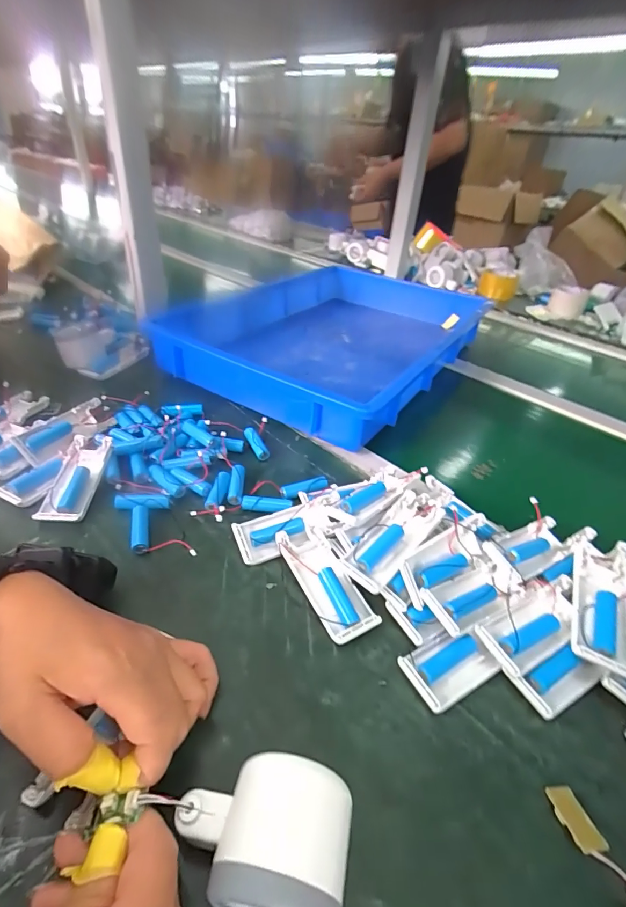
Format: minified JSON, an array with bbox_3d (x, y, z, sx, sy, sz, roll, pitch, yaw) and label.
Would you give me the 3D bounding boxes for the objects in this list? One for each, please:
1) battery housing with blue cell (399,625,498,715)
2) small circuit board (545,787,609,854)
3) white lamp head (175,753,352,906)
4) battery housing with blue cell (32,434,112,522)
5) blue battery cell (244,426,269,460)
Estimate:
[{"bbox_3d":[0.098,0.149,0.299,0.066,0.019,0.039,-17,42,-26],"label":"battery housing with blue cell"},{"bbox_3d":[0.147,0.205,0.235,0.015,0.005,0.032,-5,23,-13],"label":"small circuit board"},{"bbox_3d":[-0.025,0.185,0.203,0.080,0.061,0.056,10,37,7],"label":"white lamp head"},{"bbox_3d":[-0.238,0.020,0.418,0.047,0.019,0.103,2,38,-5],"label":"battery housing with blue cell"},{"bbox_3d":[-0.067,-0.012,0.498,0.017,0.016,0.046,-14,41,-23],"label":"blue battery cell"}]

